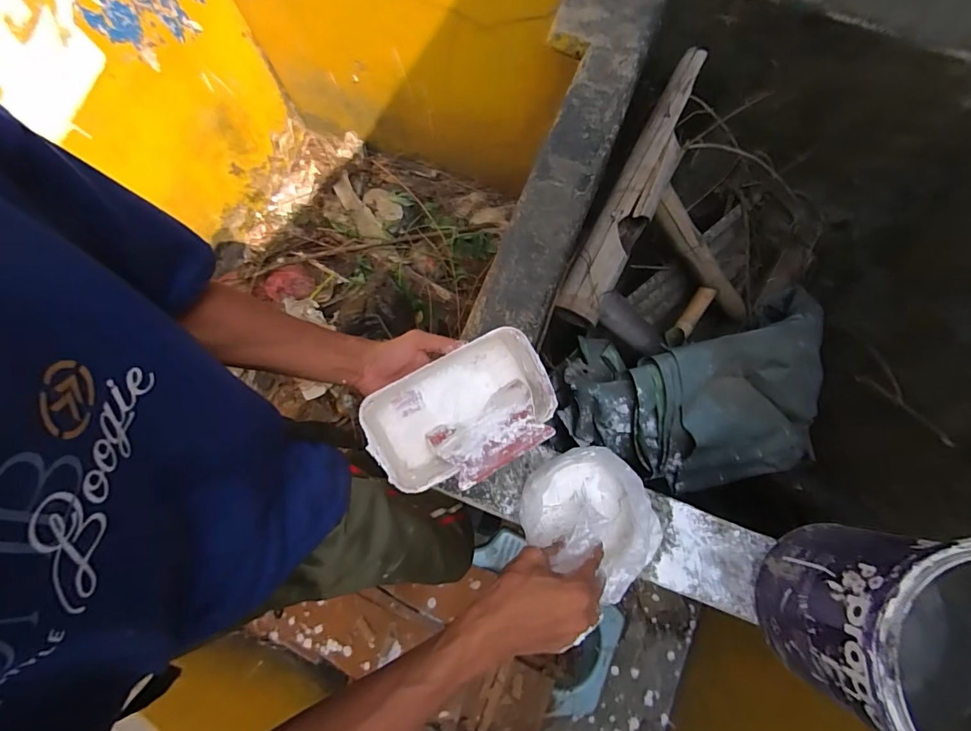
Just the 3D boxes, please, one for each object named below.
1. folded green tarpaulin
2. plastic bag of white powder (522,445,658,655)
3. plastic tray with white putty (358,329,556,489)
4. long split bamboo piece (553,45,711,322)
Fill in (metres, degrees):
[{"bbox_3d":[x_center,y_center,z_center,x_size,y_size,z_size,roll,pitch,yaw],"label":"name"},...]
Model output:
[{"bbox_3d":[0.416,0.067,0.869,0.507,0.203,0.301,-4,79,1],"label":"folded green tarpaulin"},{"bbox_3d":[0.109,0.168,0.498,0.123,0.087,0.148,-35,81,-5],"label":"plastic bag of white powder"},{"bbox_3d":[-0.028,0.044,0.500,0.188,0.081,0.113,-29,80,-4],"label":"plastic tray with white putty"},{"bbox_3d":[0.246,-0.283,0.745,0.076,0.063,0.476,28,81,6],"label":"long split bamboo piece"}]

